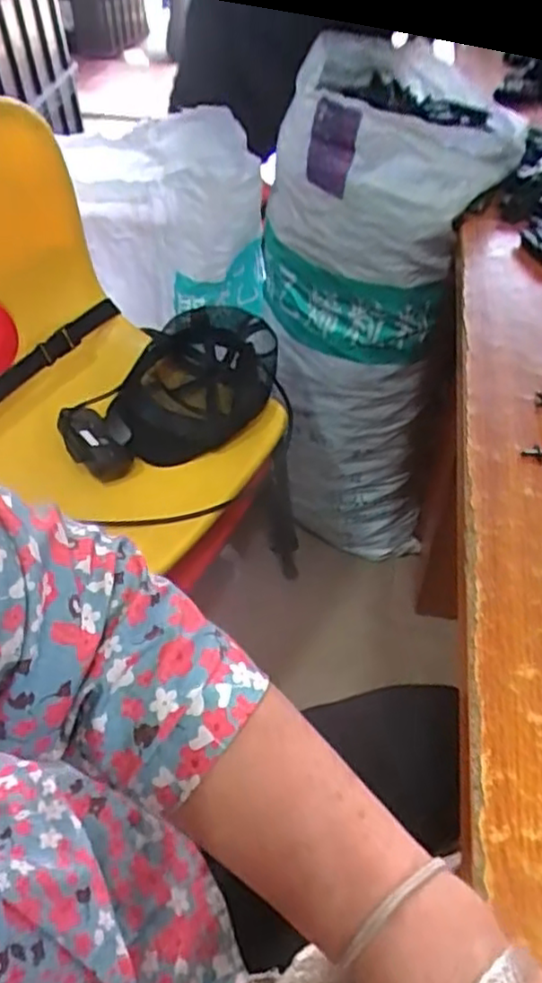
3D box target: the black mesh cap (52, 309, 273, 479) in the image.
[{"bbox_3d":[-0.108,-0.115,0.809,0.167,0.080,0.283,23,46,24],"label":"black mesh cap"}]

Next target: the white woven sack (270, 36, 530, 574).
[{"bbox_3d":[0.151,-0.239,1.040,0.298,0.646,0.352,6,41,7],"label":"white woven sack"}]

